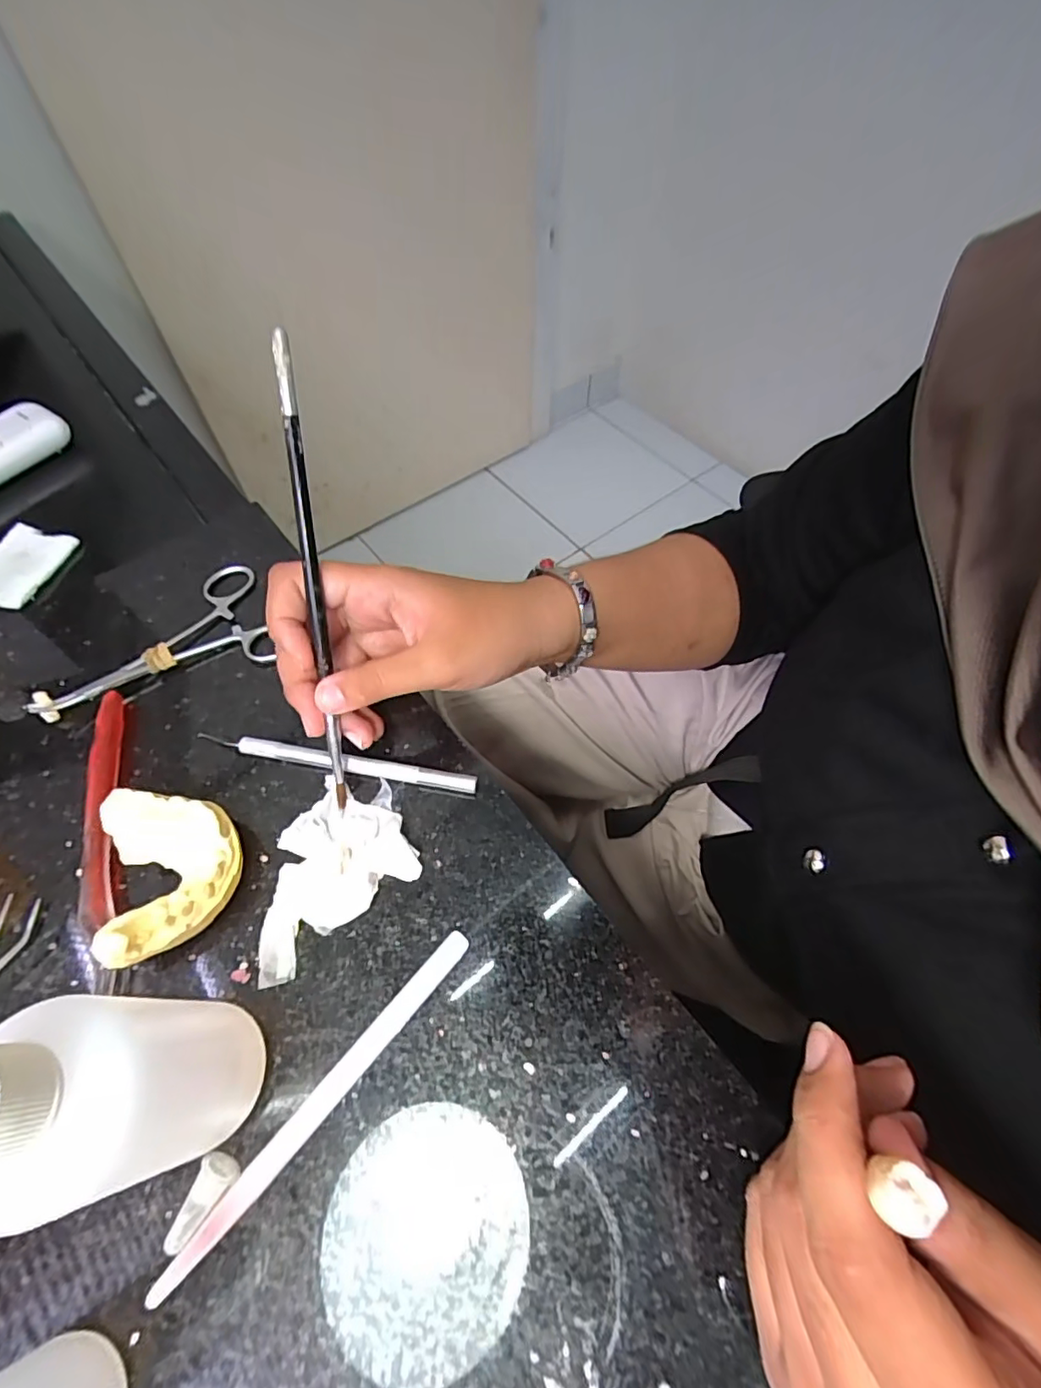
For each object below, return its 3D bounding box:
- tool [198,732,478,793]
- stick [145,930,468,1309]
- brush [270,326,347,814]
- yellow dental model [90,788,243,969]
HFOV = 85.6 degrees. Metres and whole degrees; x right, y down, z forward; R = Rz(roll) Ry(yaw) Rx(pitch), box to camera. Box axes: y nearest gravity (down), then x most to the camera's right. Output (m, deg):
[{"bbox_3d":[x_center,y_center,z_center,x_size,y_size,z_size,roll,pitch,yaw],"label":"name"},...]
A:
[{"bbox_3d":[-0.087,0.032,0.264,0.133,0.008,0.008,8,60,5],"label":"tool"},{"bbox_3d":[-0.069,0.143,0.201,0.009,0.004,0.137,37,66,20],"label":"stick"},{"bbox_3d":[-0.083,-0.039,0.229,0.006,0.184,0.010,-2,19,-2],"label":"brush"},{"bbox_3d":[-0.141,0.070,0.231,0.049,0.027,0.065,-17,61,-10],"label":"yellow dental model"}]

